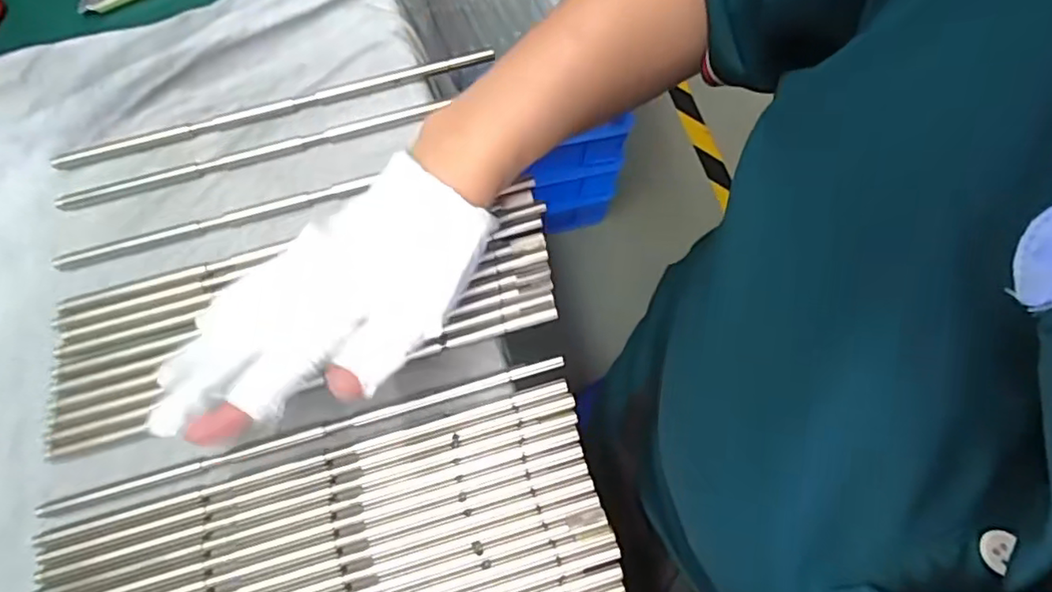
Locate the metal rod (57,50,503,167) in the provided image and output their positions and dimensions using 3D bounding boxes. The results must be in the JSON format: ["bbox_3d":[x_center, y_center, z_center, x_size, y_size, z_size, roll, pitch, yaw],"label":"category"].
[{"bbox_3d":[-0.145,-0.113,0.371,0.258,0.005,0.010,-16,73,-5],"label":"metal rod"}]

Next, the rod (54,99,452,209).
[{"bbox_3d":[-0.153,-0.082,0.354,0.214,0.004,0.011,-16,73,-5],"label":"rod"}]

